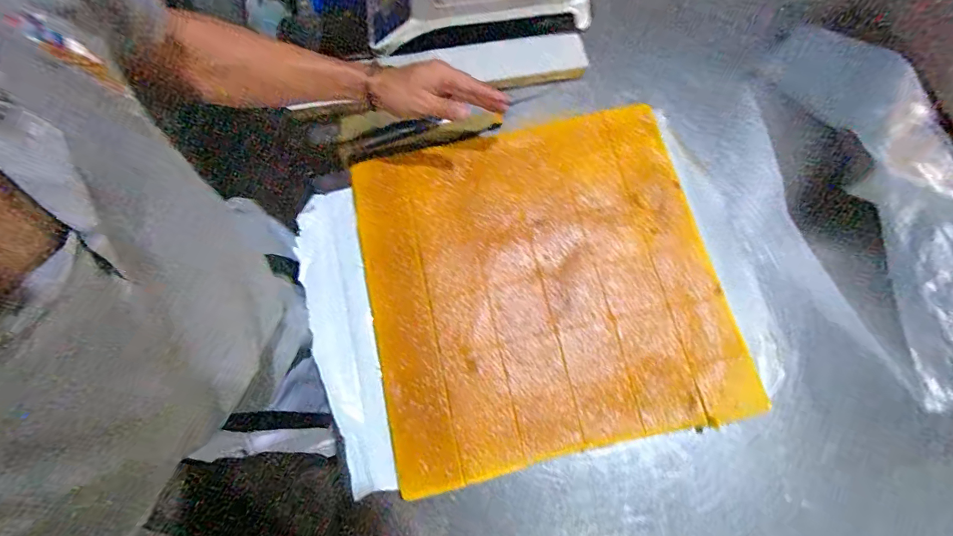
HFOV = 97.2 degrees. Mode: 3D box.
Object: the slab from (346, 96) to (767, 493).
[{"bbox_3d":[0.082,0.016,0.548,0.435,0.036,0.423,-13,75,-4],"label":"slab"}]

